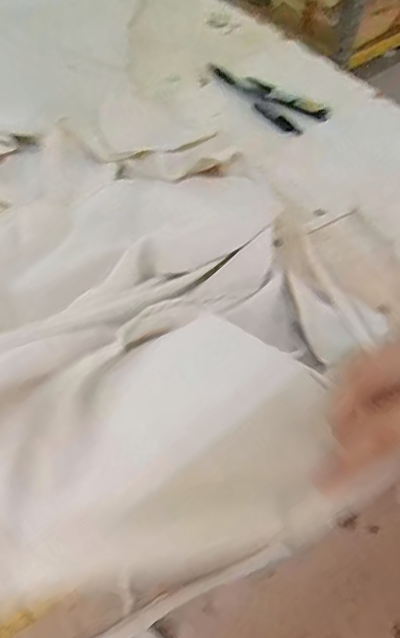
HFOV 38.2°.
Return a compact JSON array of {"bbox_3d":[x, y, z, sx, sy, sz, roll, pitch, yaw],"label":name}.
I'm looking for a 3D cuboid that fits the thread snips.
[{"bbox_3d":[0.065,-0.232,0.590,0.135,0.013,0.045,41,64,19],"label":"thread snips"}]

